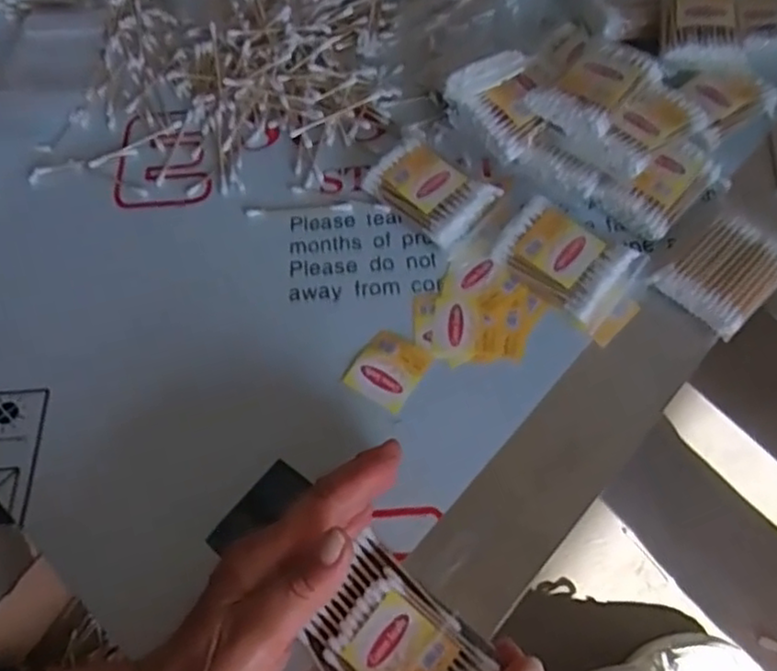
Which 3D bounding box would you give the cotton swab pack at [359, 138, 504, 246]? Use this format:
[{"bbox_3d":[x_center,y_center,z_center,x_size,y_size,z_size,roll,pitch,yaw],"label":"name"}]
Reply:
[{"bbox_3d":[0.030,-0.098,0.460,0.080,0.024,0.052,39,70,22],"label":"cotton swab pack"}]

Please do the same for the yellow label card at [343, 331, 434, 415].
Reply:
[{"bbox_3d":[0.000,0.020,0.412,0.039,0.004,0.043,31,71,15],"label":"yellow label card"}]

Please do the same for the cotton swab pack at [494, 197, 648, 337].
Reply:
[{"bbox_3d":[0.113,-0.048,0.426,0.081,0.021,0.060,34,68,20],"label":"cotton swab pack"}]

